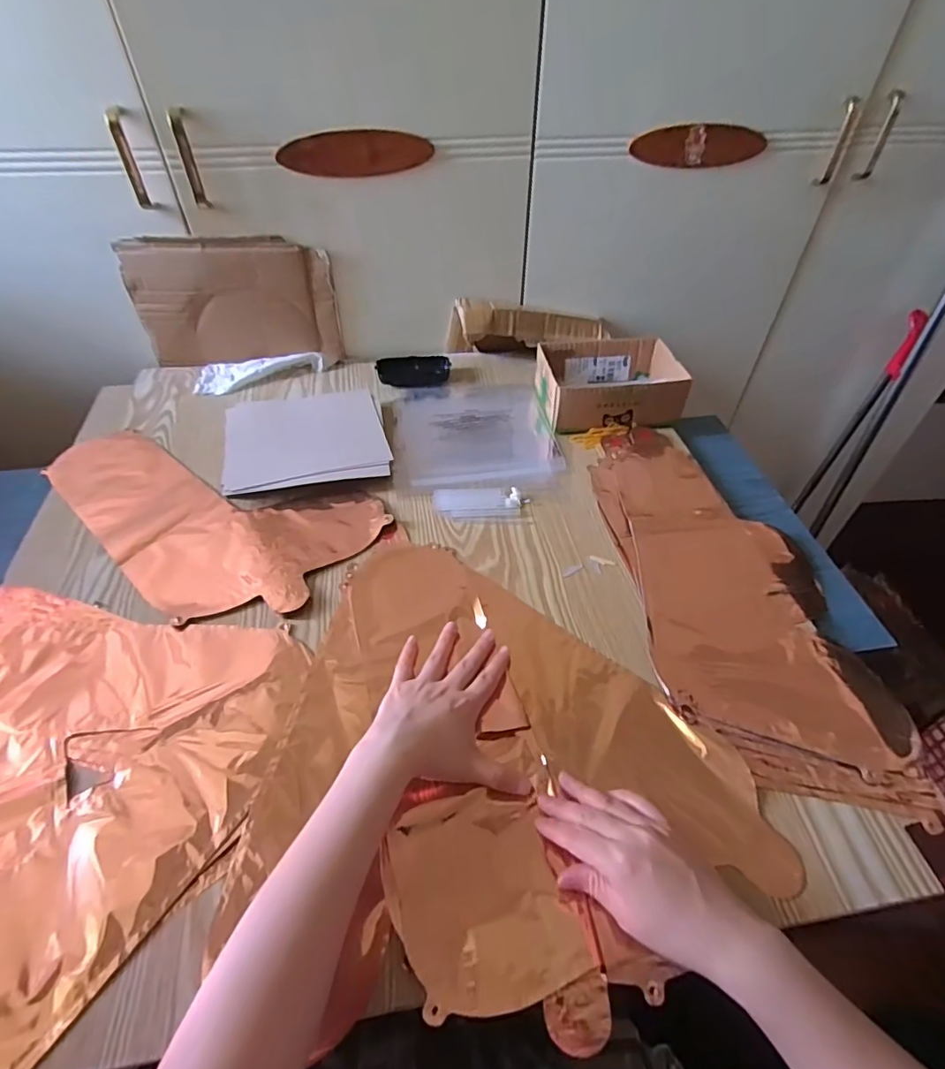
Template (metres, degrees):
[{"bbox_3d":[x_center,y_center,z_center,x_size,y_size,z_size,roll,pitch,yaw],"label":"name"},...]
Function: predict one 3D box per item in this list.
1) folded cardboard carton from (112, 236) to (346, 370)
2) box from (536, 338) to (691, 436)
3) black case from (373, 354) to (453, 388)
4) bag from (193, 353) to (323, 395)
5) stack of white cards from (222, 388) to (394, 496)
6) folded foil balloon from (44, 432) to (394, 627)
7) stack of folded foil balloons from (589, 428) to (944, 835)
[{"bbox_3d":[-0.336,-0.327,0.775,0.272,0.175,0.043,0,47,0],"label":"folded cardboard carton"},{"bbox_3d":[0.187,-0.209,0.750,0.180,0.065,0.137,-6,47,-6],"label":"box"},{"bbox_3d":[-0.090,-0.254,0.831,0.110,0.026,0.045,-11,48,-11],"label":"black case"},{"bbox_3d":[-0.318,-0.241,0.803,0.181,0.022,0.073,-4,47,-4],"label":"bag"},{"bbox_3d":[-0.211,-0.122,0.686,0.195,0.027,0.166,-9,47,-9],"label":"stack of white cards"},{"bbox_3d":[-0.329,-0.024,0.613,0.416,0.009,0.207,19,49,17],"label":"folded foil balloon"},{"bbox_3d":[0.264,0.039,0.560,0.206,0.016,0.455,-2,47,-3],"label":"stack of folded foil balloons"}]

